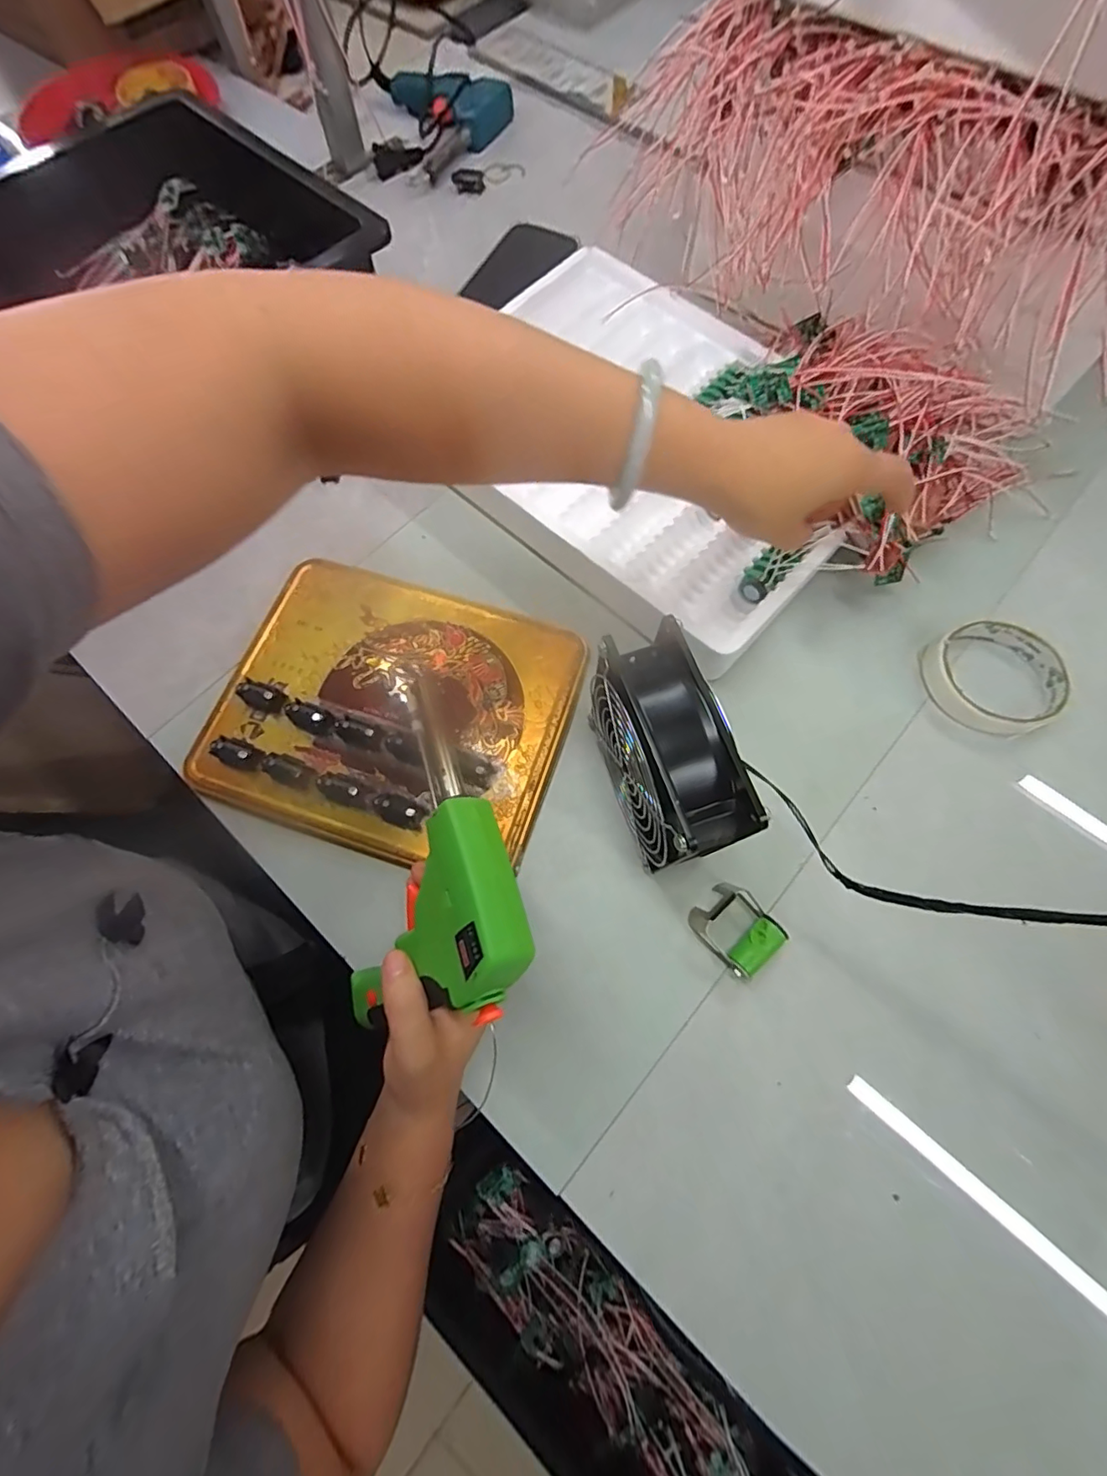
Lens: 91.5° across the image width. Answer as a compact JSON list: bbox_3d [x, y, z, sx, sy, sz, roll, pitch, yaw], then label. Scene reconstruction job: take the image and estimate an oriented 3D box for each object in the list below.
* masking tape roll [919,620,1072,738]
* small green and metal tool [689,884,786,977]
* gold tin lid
[{"bbox_3d":[0.310,-0.042,0.379,0.088,0.019,0.081,0,71,1],"label":"masking tape roll"},{"bbox_3d":[0.114,0.118,0.330,0.040,0.018,0.051,-40,75,-12],"label":"small green and metal tool"},{"bbox_3d":[-0.111,-0.021,0.378,0.235,0.022,0.191,16,72,6],"label":"gold tin lid"}]

